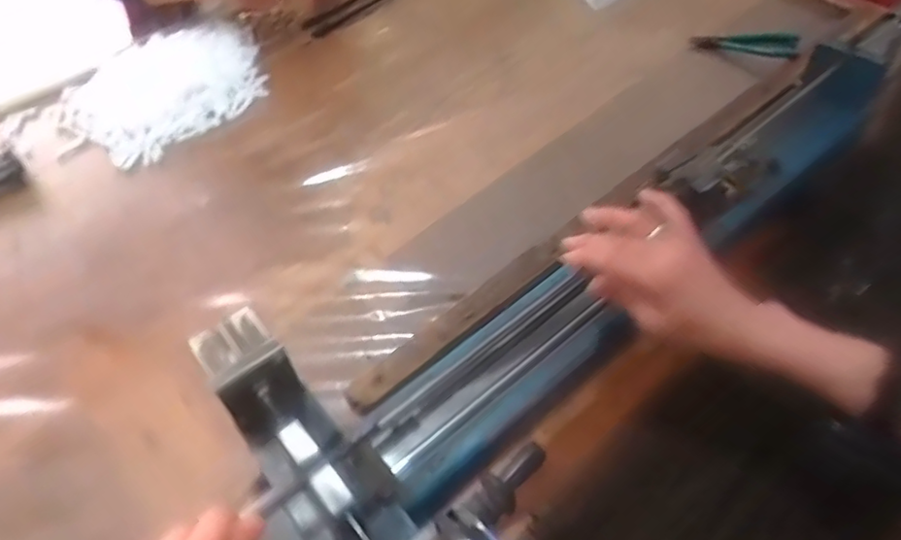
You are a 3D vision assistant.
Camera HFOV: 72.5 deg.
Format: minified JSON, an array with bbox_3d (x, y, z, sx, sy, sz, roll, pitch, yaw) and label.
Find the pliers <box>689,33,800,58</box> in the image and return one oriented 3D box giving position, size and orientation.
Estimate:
[{"bbox_3d":[0.402,-0.312,0.840,0.132,0.043,0.016,19,54,17],"label":"pliers"}]

